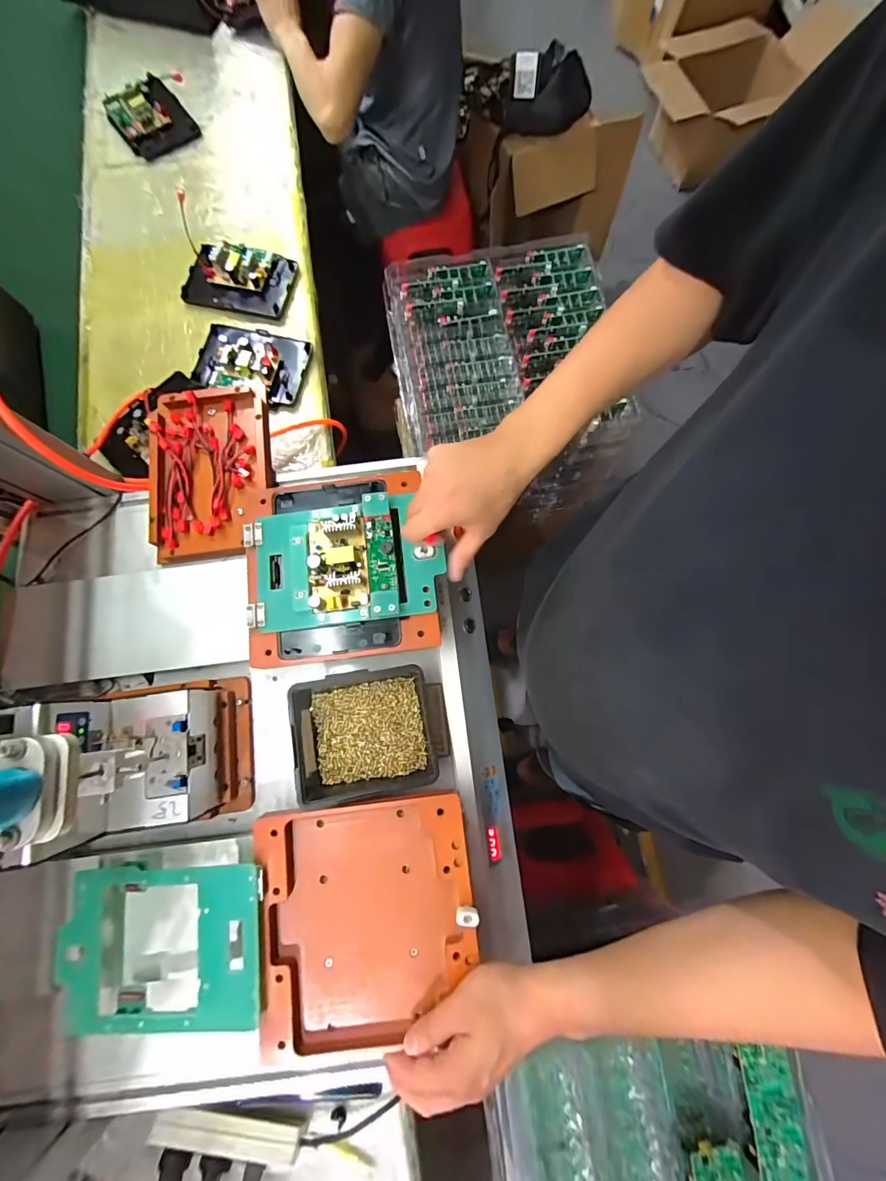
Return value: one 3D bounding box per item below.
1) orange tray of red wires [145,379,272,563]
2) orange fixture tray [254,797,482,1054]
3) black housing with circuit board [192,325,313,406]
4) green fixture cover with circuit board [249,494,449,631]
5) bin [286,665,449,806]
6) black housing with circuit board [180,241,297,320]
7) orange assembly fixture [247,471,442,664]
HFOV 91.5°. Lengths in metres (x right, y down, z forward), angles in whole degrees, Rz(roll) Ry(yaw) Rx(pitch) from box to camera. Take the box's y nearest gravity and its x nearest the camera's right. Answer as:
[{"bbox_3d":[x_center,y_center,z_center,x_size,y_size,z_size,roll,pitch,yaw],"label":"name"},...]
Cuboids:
[{"bbox_3d":[-0.294,-0.150,0.545,0.140,0.023,0.226,-6,78,-1],"label":"orange tray of red wires"},{"bbox_3d":[-0.070,0.303,0.399,0.192,0.021,0.198,-7,78,-2],"label":"orange fixture tray"},{"bbox_3d":[-0.333,-0.397,0.736,0.178,0.035,0.126,16,78,3],"label":"black housing with circuit board"},{"bbox_3d":[-0.100,-0.032,0.448,0.194,0.029,0.129,-9,78,-2],"label":"green fixture cover with circuit board"},{"bbox_3d":[-0.074,0.147,0.461,0.151,0.063,0.121,-8,78,-2],"label":"bin"},{"bbox_3d":[-0.370,-0.571,0.779,0.190,0.037,0.126,10,78,2],"label":"black housing with circuit board"},{"bbox_3d":[-0.106,-0.029,0.456,0.211,0.040,0.203,-6,78,-1],"label":"orange assembly fixture"}]

